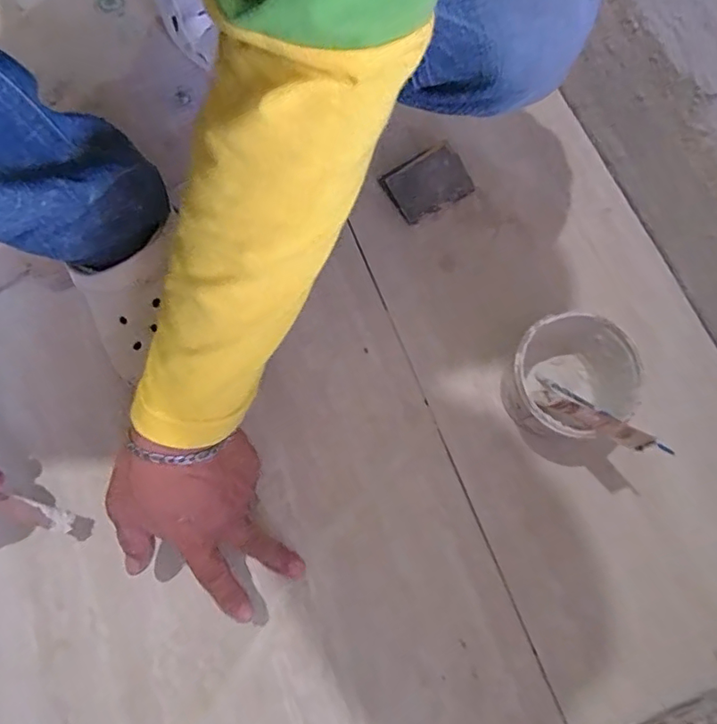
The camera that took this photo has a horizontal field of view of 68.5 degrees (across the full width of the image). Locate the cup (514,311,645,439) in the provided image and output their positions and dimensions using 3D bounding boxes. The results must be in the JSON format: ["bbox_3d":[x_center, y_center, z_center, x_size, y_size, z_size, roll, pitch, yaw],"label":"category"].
[{"bbox_3d":[0.163,0.016,0.429,0.091,0.089,0.086,0,74,0],"label":"cup"}]

